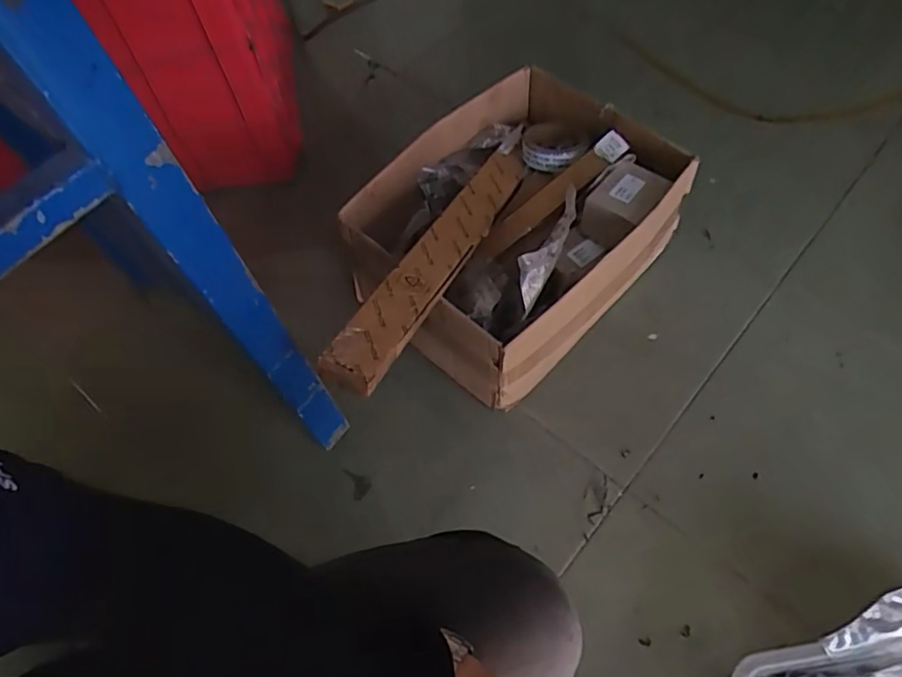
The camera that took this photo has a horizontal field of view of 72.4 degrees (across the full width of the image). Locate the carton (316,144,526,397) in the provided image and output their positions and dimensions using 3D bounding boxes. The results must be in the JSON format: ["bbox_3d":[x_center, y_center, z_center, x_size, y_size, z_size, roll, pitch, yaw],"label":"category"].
[{"bbox_3d":[-0.004,-0.119,0.786,0.061,0.035,0.504,21,47,14],"label":"carton"}]

